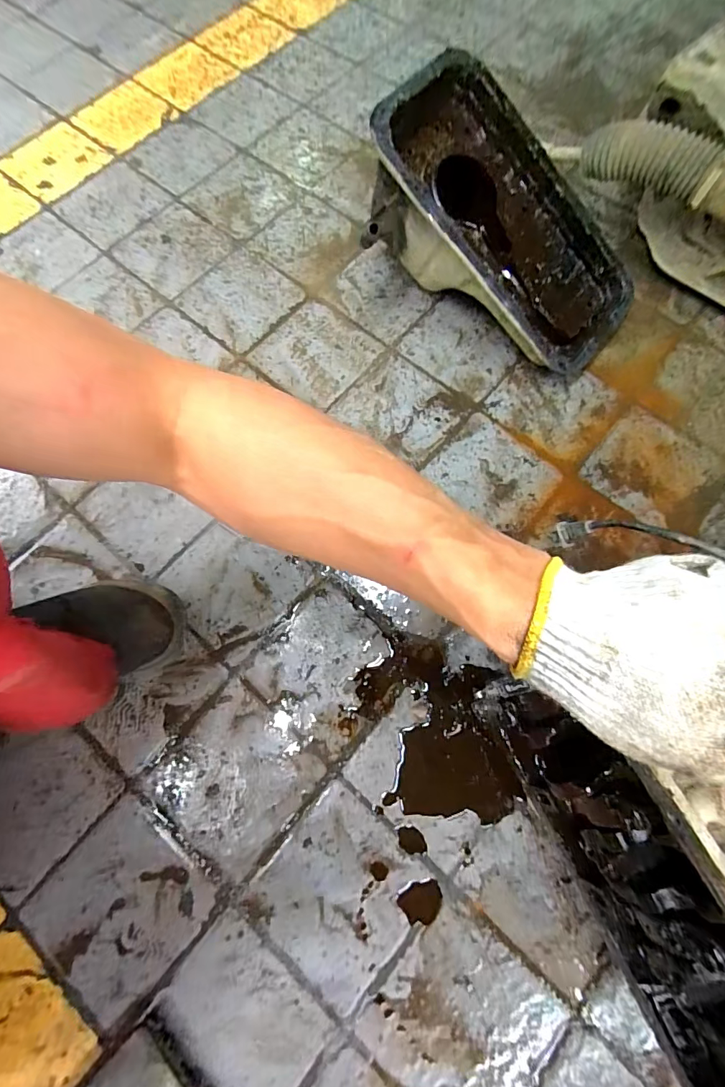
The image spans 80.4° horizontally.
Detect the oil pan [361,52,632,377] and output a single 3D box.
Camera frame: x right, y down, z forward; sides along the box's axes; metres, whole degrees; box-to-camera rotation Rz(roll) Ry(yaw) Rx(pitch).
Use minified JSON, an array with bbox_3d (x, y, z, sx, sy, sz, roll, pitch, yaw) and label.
[{"bbox_3d":[0.180,-0.406,0.602,0.385,0.175,0.215,40,75,-11],"label":"oil pan"}]

